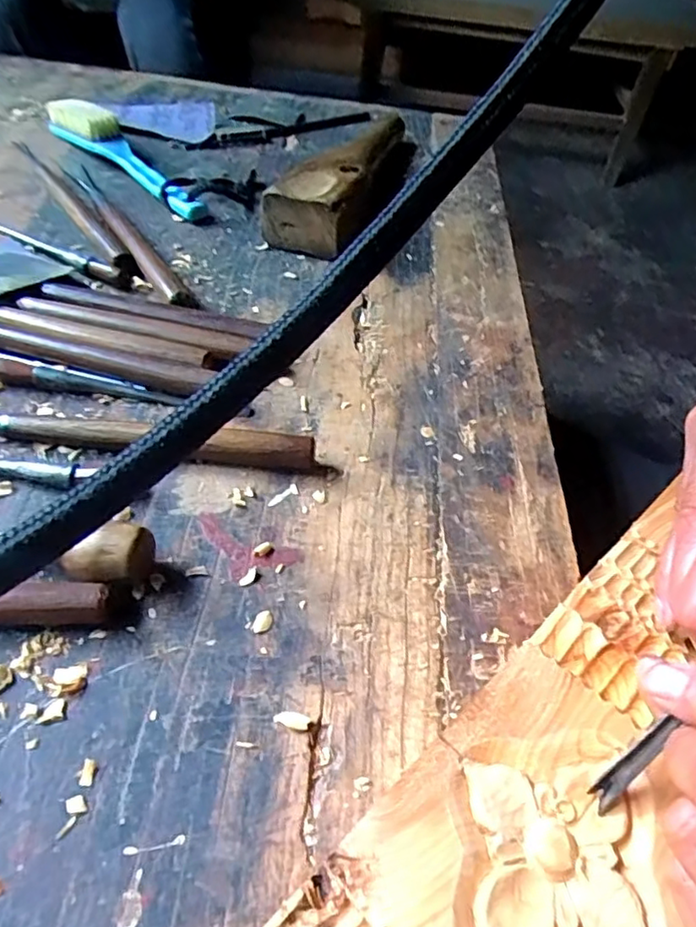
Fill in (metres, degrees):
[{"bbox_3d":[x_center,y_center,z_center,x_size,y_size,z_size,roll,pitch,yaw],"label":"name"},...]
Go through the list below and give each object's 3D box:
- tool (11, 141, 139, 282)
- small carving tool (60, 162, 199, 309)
[{"bbox_3d":[-0.232,-0.224,0.502,0.018,0.013,0.264,-24,55,-26],"label":"tool"},{"bbox_3d":[-0.176,-0.187,0.473,0.020,0.011,0.259,-23,55,-25],"label":"small carving tool"}]

